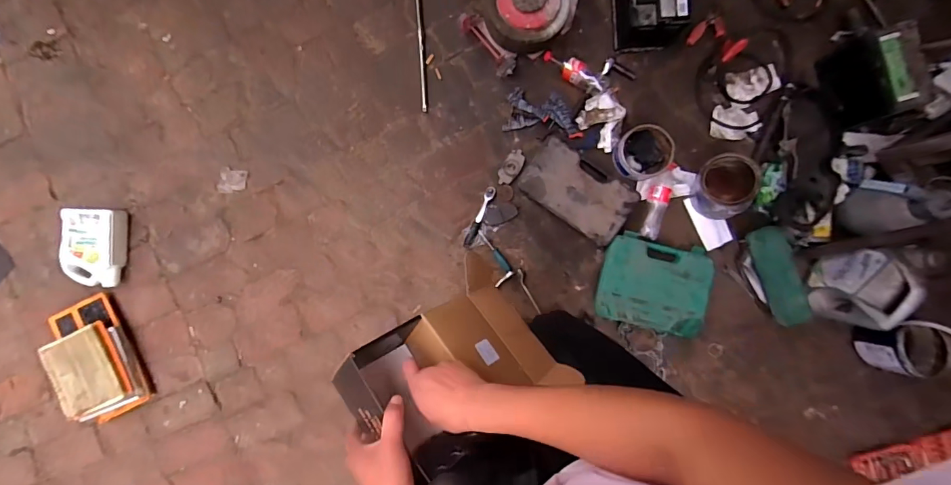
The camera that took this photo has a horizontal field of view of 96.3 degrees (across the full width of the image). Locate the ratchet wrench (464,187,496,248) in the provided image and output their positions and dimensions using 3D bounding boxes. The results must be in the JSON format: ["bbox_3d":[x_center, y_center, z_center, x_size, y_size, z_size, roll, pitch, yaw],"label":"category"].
[{"bbox_3d":[0.012,-0.077,1.306,0.028,0.021,0.194,23,89,1],"label":"ratchet wrench"}]

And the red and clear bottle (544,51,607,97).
[{"bbox_3d":[0.292,-0.503,1.245,0.209,0.058,0.068,35,86,9],"label":"red and clear bottle"}]

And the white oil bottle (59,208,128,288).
[{"bbox_3d":[-1.172,0.016,1.314,0.158,0.089,0.243,5,89,1],"label":"white oil bottle"}]

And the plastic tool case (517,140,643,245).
[{"bbox_3d":[0.304,-0.151,1.274,0.325,0.106,0.190,36,90,1],"label":"plastic tool case"}]

